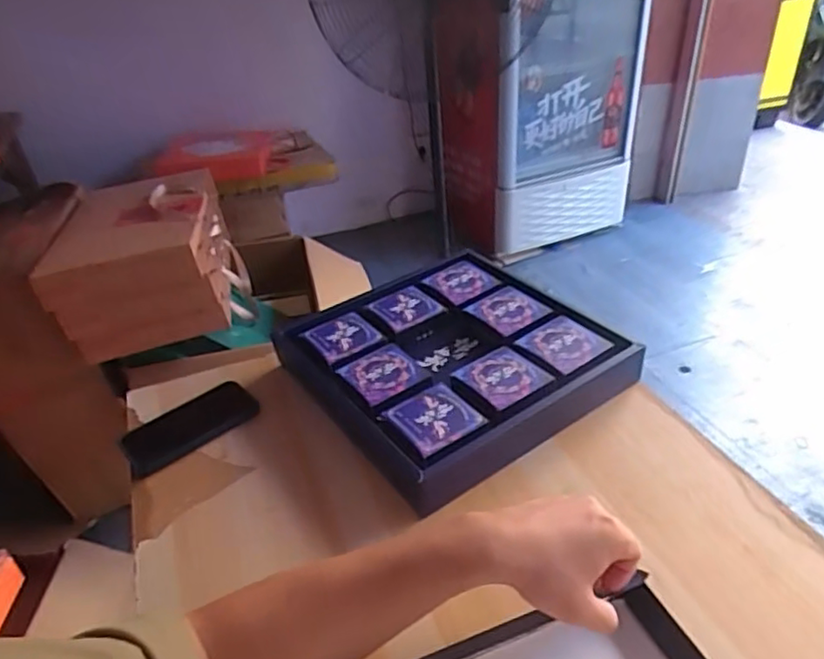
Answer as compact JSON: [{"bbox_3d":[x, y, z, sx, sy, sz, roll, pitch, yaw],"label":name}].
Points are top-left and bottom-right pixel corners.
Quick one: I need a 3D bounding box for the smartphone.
[{"bbox_3d":[-0.265,0.119,0.750,0.156,0.013,0.073,-34,55,-25],"label":"smartphone"}]

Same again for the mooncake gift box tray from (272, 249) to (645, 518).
[{"bbox_3d":[0.051,0.036,0.807,0.341,0.065,0.337,-25,39,-27],"label":"mooncake gift box tray"}]

